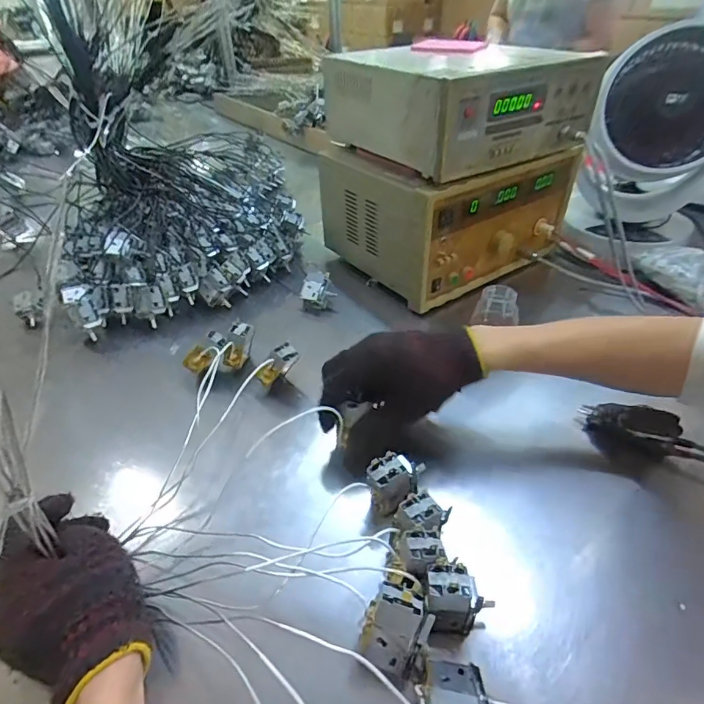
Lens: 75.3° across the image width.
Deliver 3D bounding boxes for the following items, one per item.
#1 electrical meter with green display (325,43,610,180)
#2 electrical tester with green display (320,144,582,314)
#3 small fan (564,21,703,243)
[{"bbox_3d":[0.147,-0.355,0.640,0.282,0.104,0.266,-25,46,-27],"label":"electrical meter with green display"},{"bbox_3d":[0.150,-0.237,0.728,0.309,0.168,0.240,-25,46,-27],"label":"electrical tester with green display"},{"bbox_3d":[0.458,-0.310,0.690,0.173,0.283,0.149,23,45,26],"label":"small fan"}]

